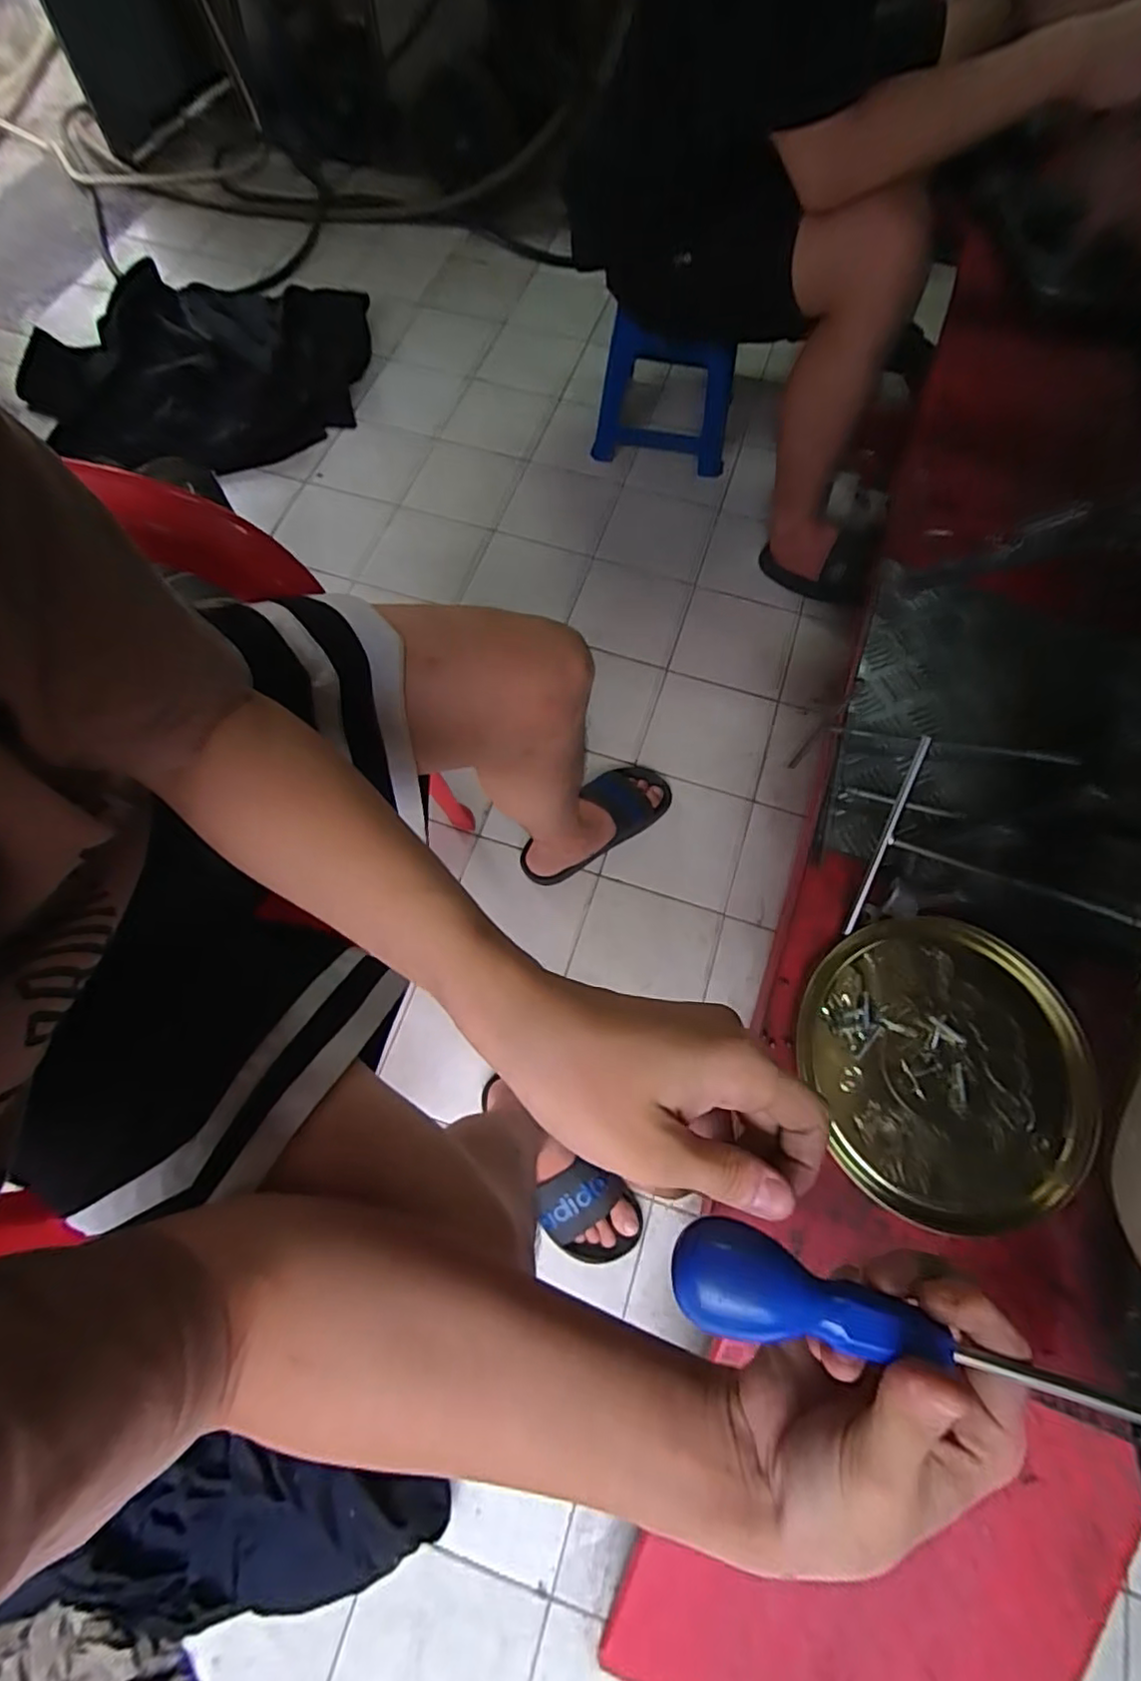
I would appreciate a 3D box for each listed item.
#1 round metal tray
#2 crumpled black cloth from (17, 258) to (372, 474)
[{"bbox_3d":[0.329,0.197,0.557,0.233,0.024,0.254,0,69,-1],"label":"round metal tray"},{"bbox_3d":[-0.731,-0.969,1.286,0.596,0.086,0.548,-2,69,-2],"label":"crumpled black cloth"}]

